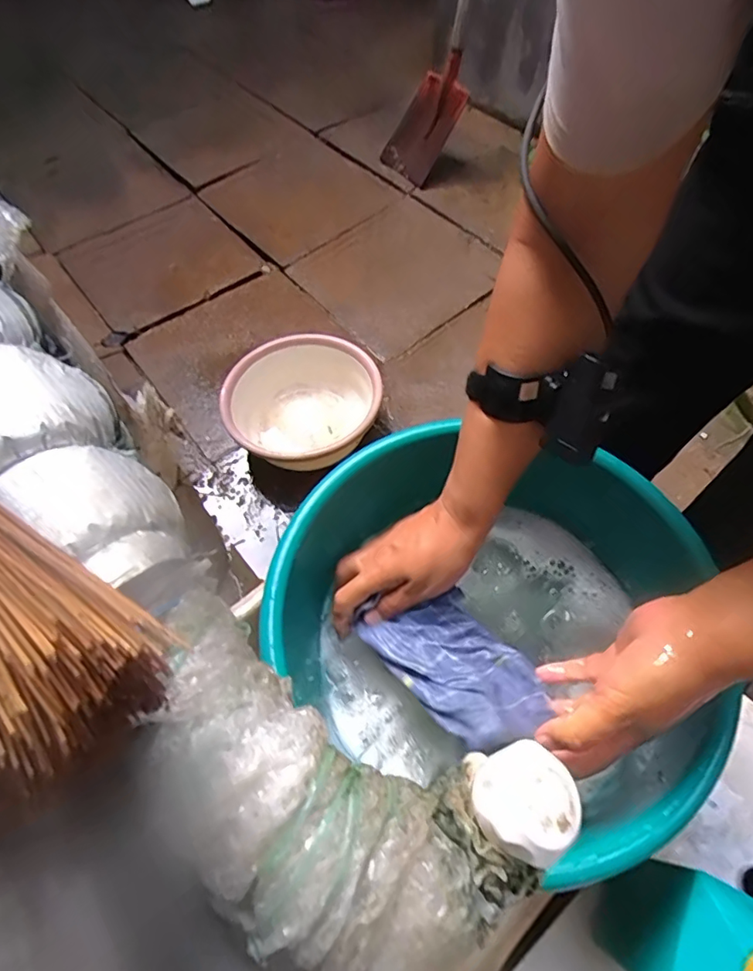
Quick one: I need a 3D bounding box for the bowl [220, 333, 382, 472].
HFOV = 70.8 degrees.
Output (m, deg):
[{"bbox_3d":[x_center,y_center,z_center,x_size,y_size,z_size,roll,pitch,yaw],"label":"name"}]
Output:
[{"bbox_3d":[-0.163,-0.173,1.211,0.329,0.144,0.346,-1,58,1],"label":"bowl"}]

